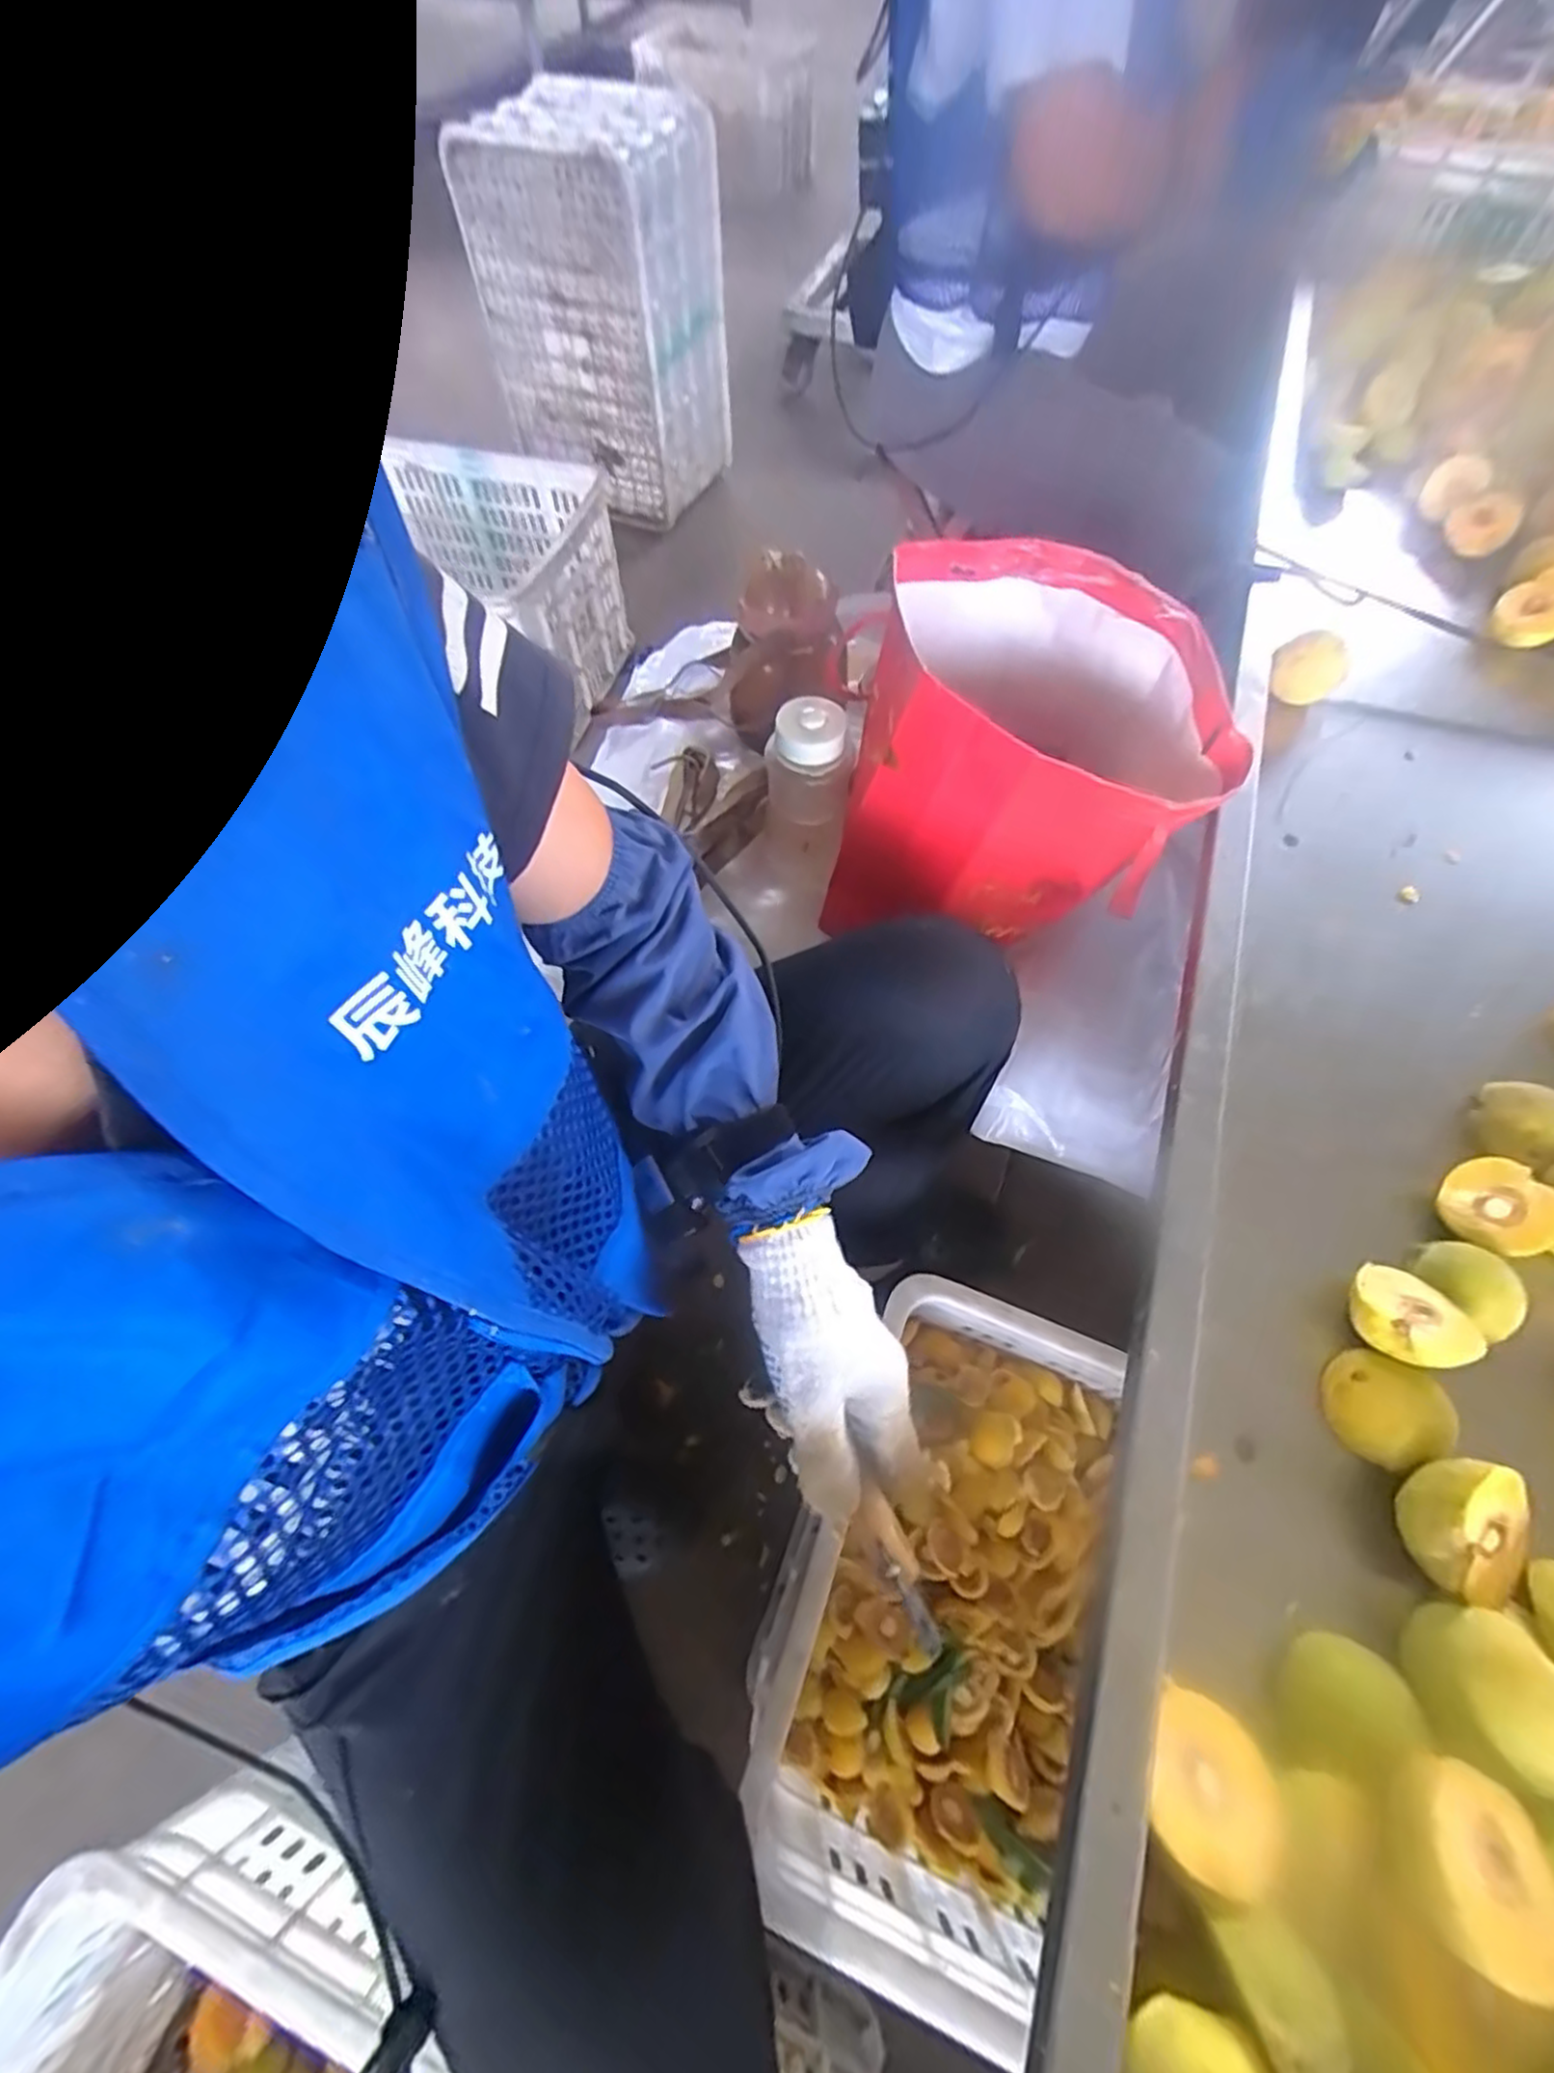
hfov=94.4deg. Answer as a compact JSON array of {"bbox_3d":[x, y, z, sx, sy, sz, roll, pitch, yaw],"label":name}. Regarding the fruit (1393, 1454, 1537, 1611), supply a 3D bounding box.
[{"bbox_3d":[0.332,0.235,0.348,0.048,0.034,0.060,22,79,-6],"label":"fruit"}]

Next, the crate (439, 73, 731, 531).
[{"bbox_3d":[-0.273,-1.169,1.173,0.326,0.480,0.261,16,64,8],"label":"crate"}]

